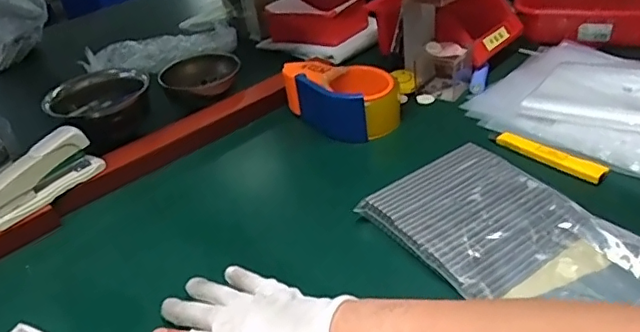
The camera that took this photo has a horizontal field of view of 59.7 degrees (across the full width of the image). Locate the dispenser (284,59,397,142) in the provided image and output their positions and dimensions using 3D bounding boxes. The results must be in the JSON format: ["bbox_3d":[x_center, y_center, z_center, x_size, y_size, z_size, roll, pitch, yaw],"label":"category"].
[{"bbox_3d":[0.022,-0.083,0.683,0.141,0.063,0.075,20,42,34],"label":"dispenser"}]

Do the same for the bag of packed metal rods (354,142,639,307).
[{"bbox_3d":[0.164,0.057,0.472,0.140,0.024,0.238,-25,38,-26],"label":"bag of packed metal rods"}]

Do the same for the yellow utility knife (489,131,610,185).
[{"bbox_3d":[0.232,-0.013,0.578,0.022,0.012,0.128,-30,40,-31],"label":"yellow utility knife"}]

